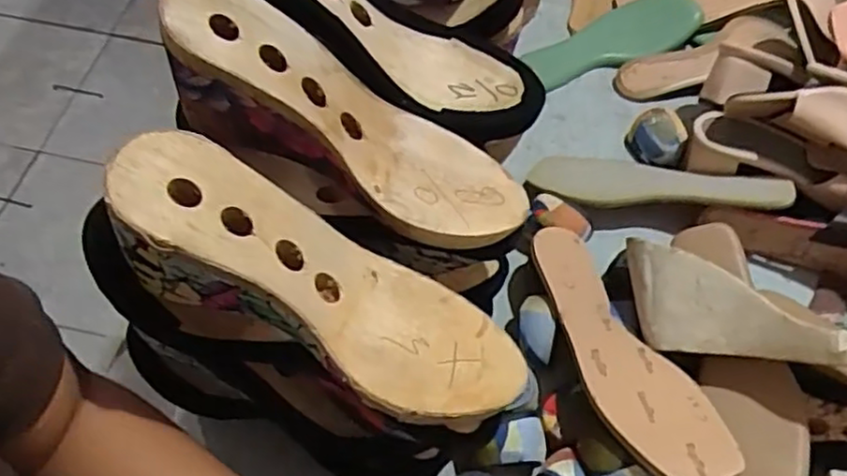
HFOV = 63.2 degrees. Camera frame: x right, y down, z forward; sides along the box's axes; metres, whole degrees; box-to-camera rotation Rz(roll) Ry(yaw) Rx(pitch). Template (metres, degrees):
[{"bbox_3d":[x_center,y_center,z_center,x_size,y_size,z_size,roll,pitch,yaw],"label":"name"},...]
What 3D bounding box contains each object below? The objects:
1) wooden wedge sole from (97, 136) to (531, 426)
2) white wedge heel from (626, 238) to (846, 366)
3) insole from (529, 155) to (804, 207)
[{"bbox_3d":[-0.064,0.035,0.376,0.232,0.097,0.081,27,58,-16],"label":"wooden wedge sole"},{"bbox_3d":[0.264,0.062,0.520,0.226,0.072,0.078,13,56,32],"label":"white wedge heel"},{"bbox_3d":[0.227,-0.057,0.680,0.236,0.016,0.080,2,38,16],"label":"insole"}]

